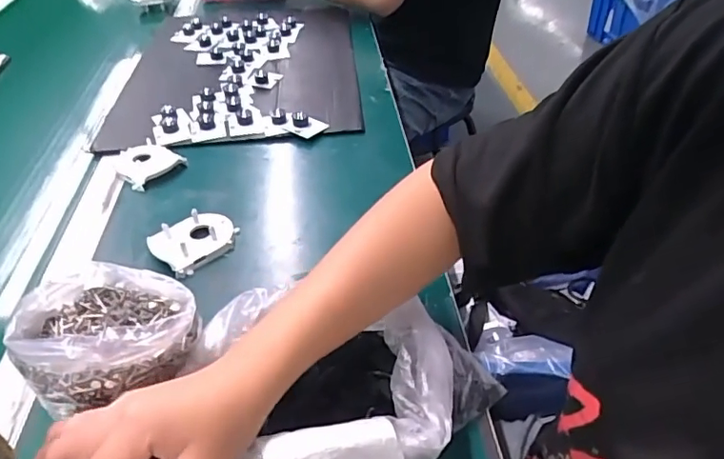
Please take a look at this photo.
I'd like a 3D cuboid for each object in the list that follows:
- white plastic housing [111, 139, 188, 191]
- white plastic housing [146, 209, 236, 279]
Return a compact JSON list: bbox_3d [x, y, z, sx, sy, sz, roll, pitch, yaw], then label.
[{"bbox_3d":[-0.266,-0.083,0.664,0.074,0.019,0.066,28,49,31],"label":"white plastic housing"},{"bbox_3d":[-0.171,0.011,0.557,0.081,0.027,0.065,-34,49,-31],"label":"white plastic housing"}]

